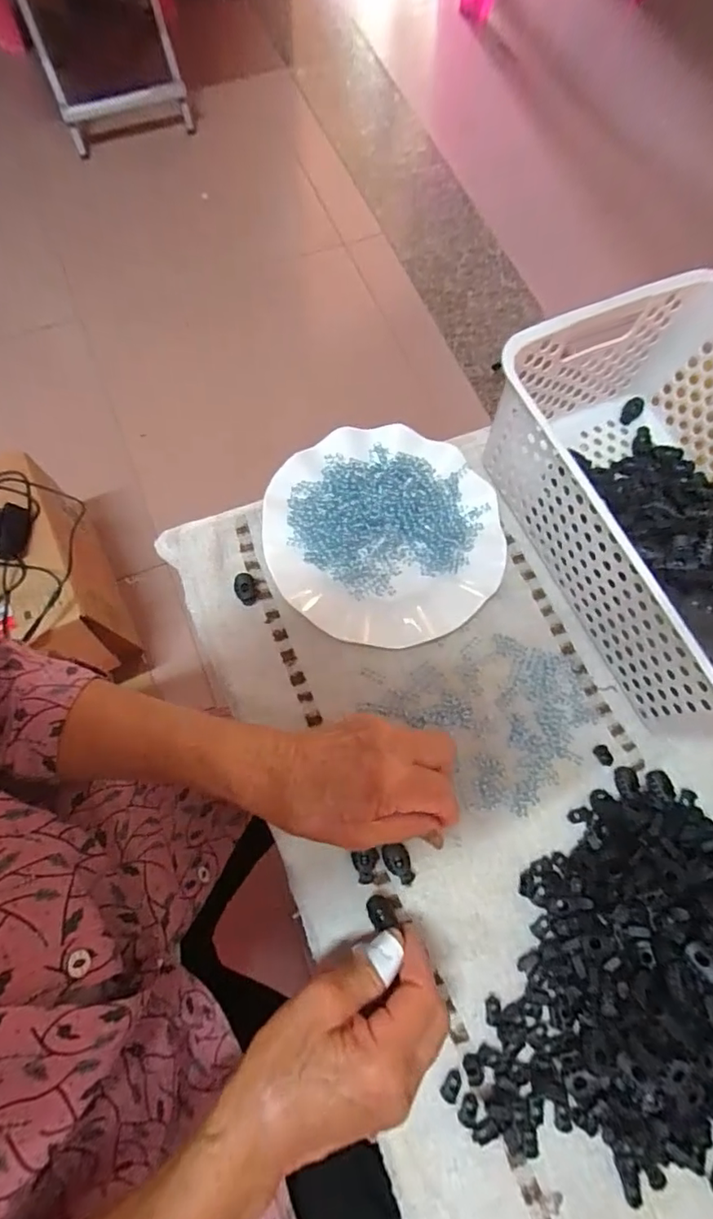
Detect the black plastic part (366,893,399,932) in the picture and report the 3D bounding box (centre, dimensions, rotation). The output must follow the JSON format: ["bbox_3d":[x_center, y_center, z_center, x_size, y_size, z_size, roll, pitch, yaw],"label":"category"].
[{"bbox_3d":[0.016,0.197,0.343,0.016,0.010,0.020,-19,54,-9],"label":"black plastic part"}]

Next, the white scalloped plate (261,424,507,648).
[{"bbox_3d":[0.023,-0.060,0.415,0.178,0.030,0.179,1,72,-2],"label":"white scalloped plate"}]

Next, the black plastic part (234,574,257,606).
[{"bbox_3d":[-0.086,-0.015,0.408,0.015,0.010,0.025,-11,73,-5],"label":"black plastic part"}]

